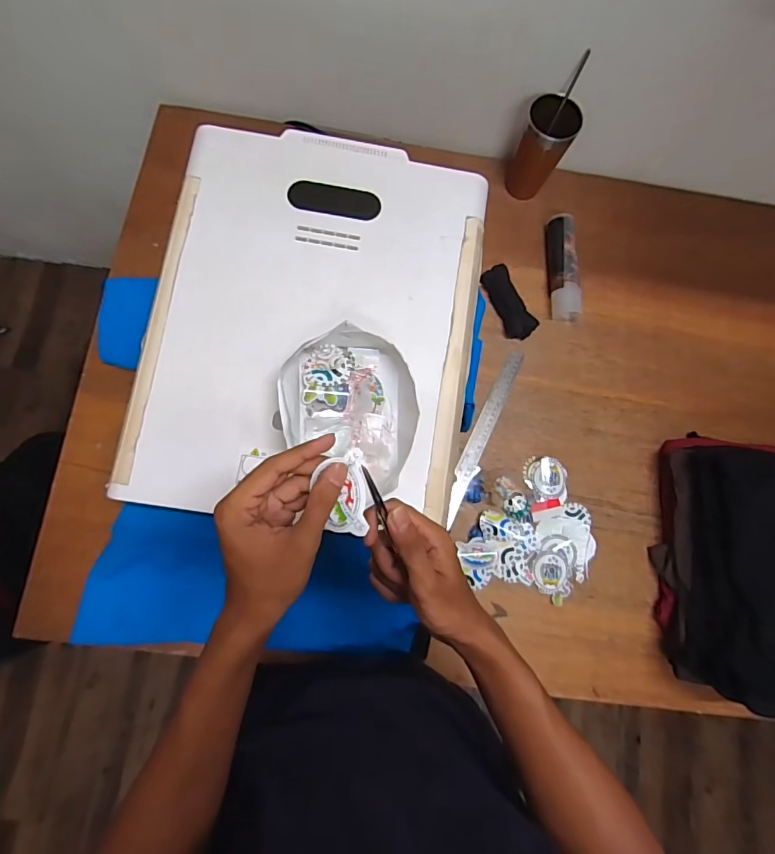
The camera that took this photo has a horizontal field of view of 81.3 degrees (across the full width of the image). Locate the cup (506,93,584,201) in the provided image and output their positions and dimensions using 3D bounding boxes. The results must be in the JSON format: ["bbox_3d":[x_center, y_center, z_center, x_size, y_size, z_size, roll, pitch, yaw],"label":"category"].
[{"bbox_3d":[0.247,-0.454,0.740,0.080,0.131,0.085,1,82,-6],"label":"cup"}]

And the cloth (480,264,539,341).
[{"bbox_3d":[0.202,-0.208,0.752,0.047,0.023,0.126,-26,86,-9],"label":"cloth"}]

